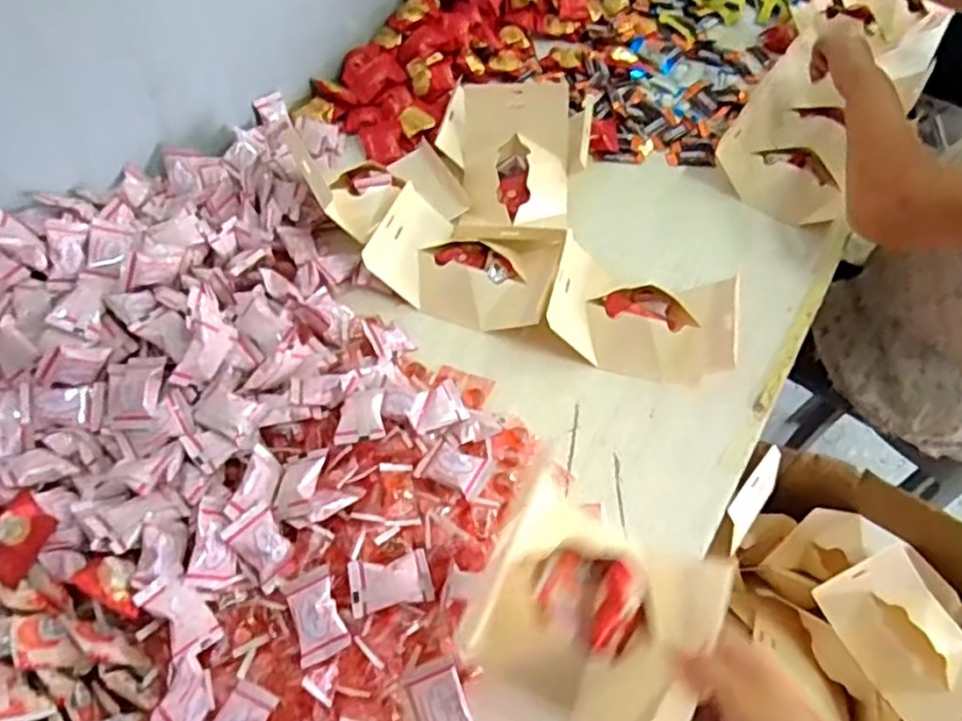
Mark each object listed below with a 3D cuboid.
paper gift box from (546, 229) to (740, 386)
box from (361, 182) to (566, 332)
[{"bbox_3d":[0.171,-0.053,0.712,0.191,0.048,0.132,15,56,6],"label":"paper gift box"},{"bbox_3d":[-0.010,-0.115,0.748,0.200,0.047,0.150,19,56,9],"label":"box"}]

